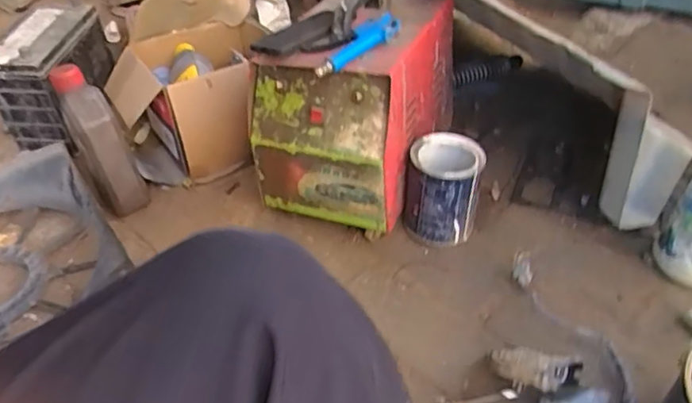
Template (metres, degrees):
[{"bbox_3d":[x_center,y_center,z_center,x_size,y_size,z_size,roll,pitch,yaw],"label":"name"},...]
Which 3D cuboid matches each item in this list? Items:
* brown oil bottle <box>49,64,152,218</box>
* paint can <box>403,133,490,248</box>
[{"bbox_3d":[-0.382,-0.090,0.926,0.083,0.247,0.090,-28,26,-23],"label":"brown oil bottle"},{"bbox_3d":[0.143,-0.015,0.888,0.107,0.135,0.109,-2,44,2],"label":"paint can"}]

